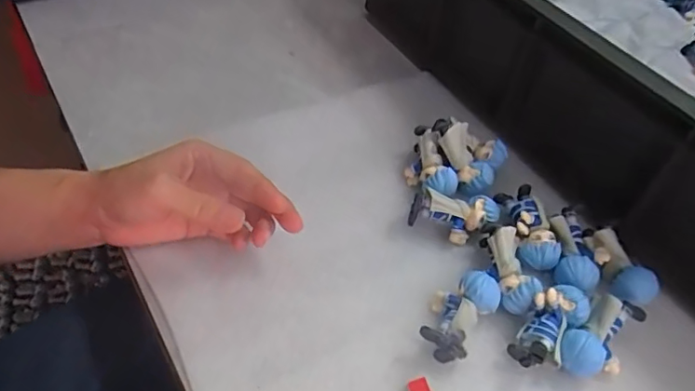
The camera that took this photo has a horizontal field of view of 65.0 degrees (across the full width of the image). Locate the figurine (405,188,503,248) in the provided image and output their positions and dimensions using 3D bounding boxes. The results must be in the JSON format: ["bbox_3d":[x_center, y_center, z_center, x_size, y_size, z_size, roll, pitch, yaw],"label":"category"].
[{"bbox_3d":[0.077,0.014,0.388,0.062,0.030,0.026,4,48,-3],"label":"figurine"}]

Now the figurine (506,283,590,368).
[{"bbox_3d":[0.126,0.080,0.336,0.028,0.028,0.056,34,53,22],"label":"figurine"}]

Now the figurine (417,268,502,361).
[{"bbox_3d":[0.069,0.073,0.341,0.034,0.024,0.057,32,52,21],"label":"figurine"}]

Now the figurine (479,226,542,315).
[{"bbox_3d":[0.108,0.045,0.359,0.025,0.024,0.059,0,48,-7],"label":"figurine"}]

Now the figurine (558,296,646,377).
[{"bbox_3d":[0.157,0.087,0.336,0.066,0.026,0.032,-33,59,-31],"label":"figurine"}]

